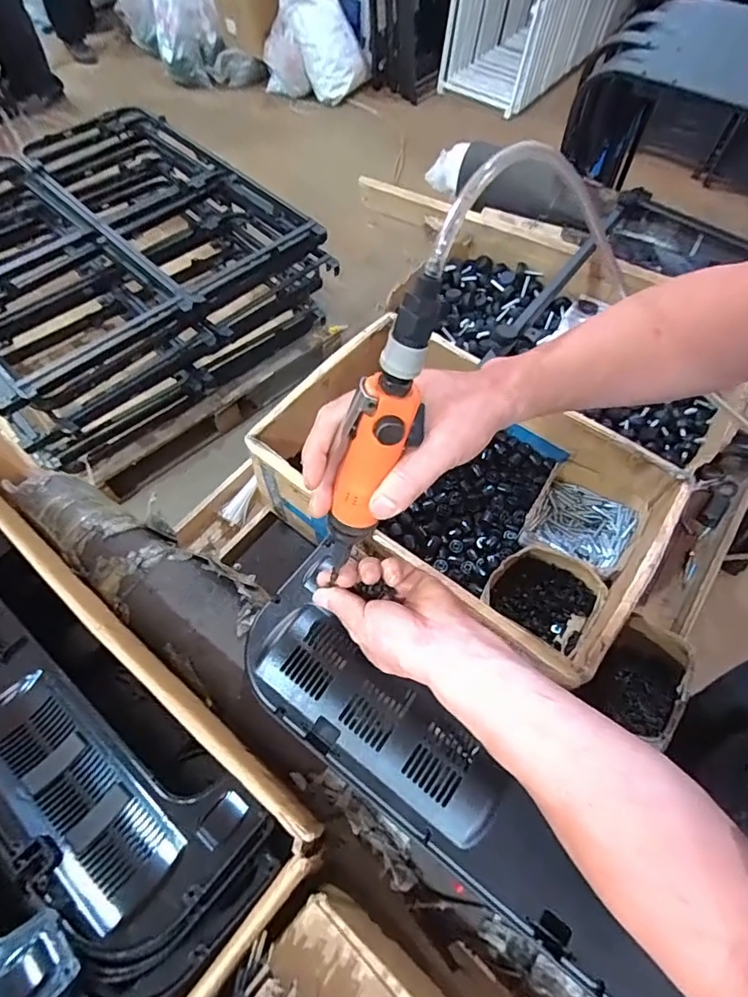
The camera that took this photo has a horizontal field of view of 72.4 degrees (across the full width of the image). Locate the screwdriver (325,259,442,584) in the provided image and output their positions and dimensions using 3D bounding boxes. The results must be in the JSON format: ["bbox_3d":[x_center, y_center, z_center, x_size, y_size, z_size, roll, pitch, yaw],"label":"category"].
[{"bbox_3d":[0.008,-0.044,0.340,0.035,0.219,0.043,36,43,17],"label":"screwdriver"}]

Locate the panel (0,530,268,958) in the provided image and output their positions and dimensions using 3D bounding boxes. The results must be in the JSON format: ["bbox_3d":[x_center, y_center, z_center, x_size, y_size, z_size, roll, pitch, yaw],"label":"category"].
[{"bbox_3d":[-0.332,0.206,0.509,0.493,0.039,0.164,36,66,17],"label":"panel"}]

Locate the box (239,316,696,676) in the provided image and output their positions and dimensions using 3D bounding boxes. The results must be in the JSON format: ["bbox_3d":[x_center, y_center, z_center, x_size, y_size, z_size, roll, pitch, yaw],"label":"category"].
[{"bbox_3d":[0.123,-0.016,0.743,0.500,0.163,0.346,34,65,16],"label":"box"}]

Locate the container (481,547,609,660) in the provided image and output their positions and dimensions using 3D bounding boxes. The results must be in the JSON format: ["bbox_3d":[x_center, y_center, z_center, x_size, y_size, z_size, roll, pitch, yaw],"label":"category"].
[{"bbox_3d":[0.232,0.135,0.714,0.134,0.056,0.124,36,66,17],"label":"container"}]

